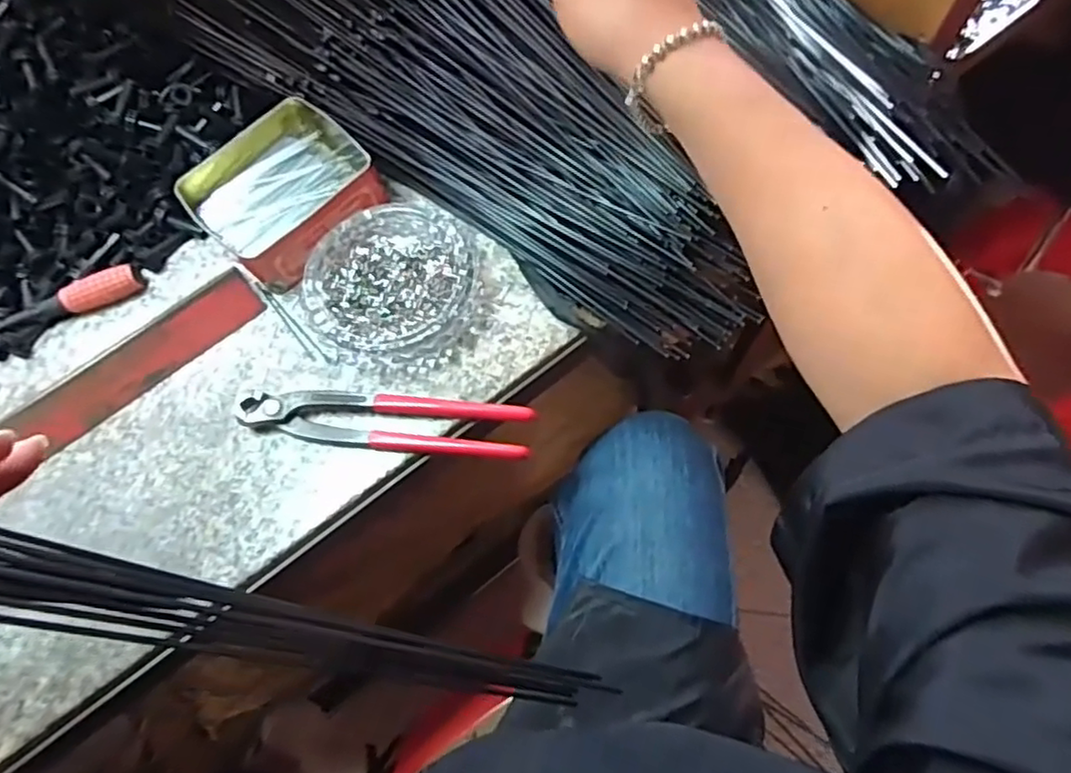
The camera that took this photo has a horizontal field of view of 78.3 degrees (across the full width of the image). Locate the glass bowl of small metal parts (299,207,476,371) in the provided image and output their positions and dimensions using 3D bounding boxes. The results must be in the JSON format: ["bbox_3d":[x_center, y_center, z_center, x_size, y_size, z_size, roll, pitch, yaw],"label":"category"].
[{"bbox_3d":[-0.103,-0.076,0.477,0.119,0.028,0.125,-1,68,3],"label":"glass bowl of small metal parts"}]

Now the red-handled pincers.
[{"bbox_3d":[-0.104,0.023,0.447,0.199,0.018,0.040,4,69,5],"label":"red-handled pincers"}]

